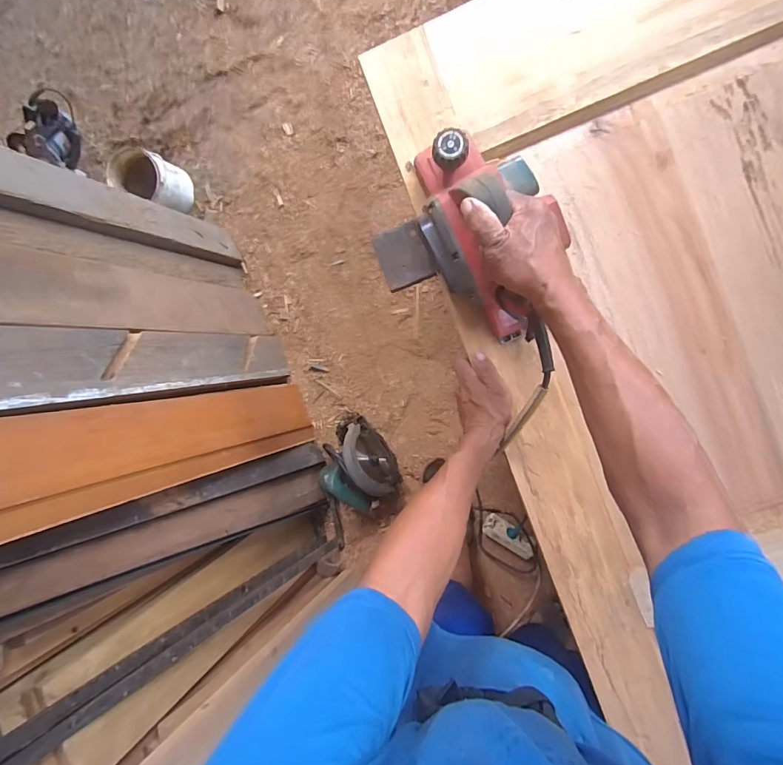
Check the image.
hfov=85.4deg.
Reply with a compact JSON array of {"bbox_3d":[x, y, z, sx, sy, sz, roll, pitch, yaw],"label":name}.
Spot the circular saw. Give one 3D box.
[{"bbox_3d":[-0.106,0.251,1.265,0.197,0.160,0.261,-42,86,7],"label":"circular saw"}]

